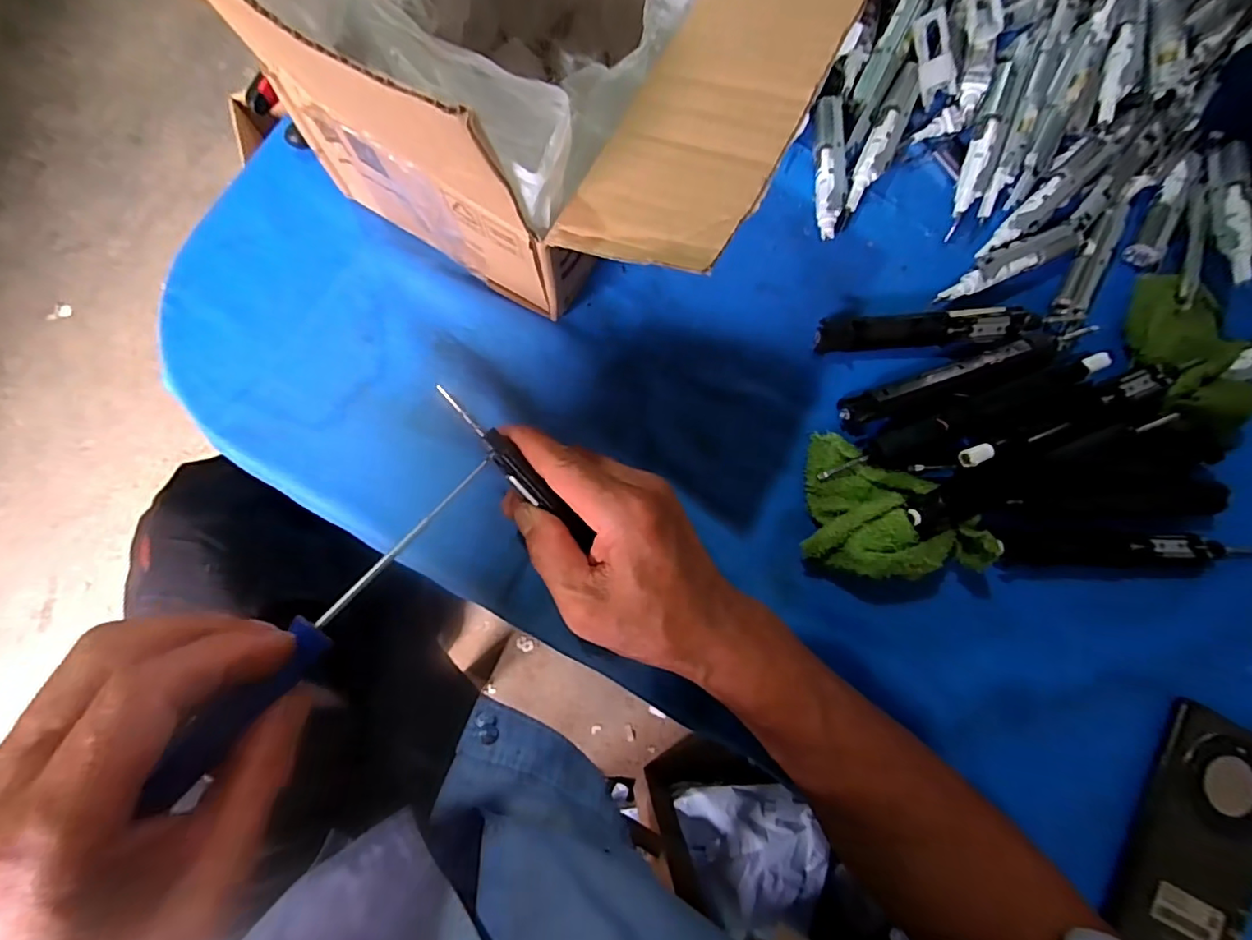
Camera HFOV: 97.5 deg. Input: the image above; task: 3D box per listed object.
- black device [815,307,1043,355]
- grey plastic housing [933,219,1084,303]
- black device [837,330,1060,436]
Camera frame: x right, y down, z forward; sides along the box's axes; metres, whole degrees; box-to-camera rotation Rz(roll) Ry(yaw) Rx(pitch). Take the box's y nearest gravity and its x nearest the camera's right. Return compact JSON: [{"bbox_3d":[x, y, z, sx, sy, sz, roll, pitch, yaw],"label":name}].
[{"bbox_3d":[0.188,-0.088,0.341,0.136,0.014,0.020,-3,82,-5],"label":"black device"},{"bbox_3d":[0.247,-0.134,0.350,0.108,0.011,0.019,-24,85,-7],"label":"grey plastic housing"},{"bbox_3d":[0.200,-0.055,0.336,0.139,0.015,0.022,-19,84,-7],"label":"black device"}]

